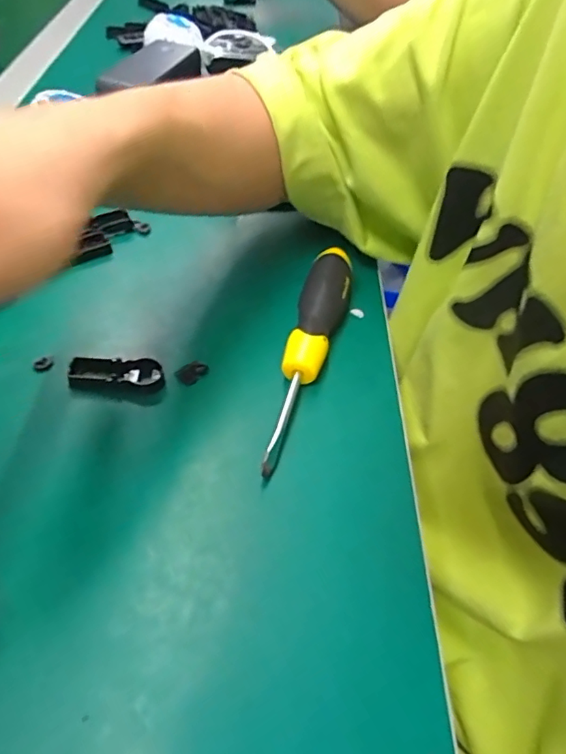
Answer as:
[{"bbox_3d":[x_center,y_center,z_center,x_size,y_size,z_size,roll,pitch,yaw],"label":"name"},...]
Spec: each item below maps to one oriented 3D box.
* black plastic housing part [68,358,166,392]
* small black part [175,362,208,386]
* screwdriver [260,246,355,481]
[{"bbox_3d":[-0.099,-0.002,0.313,0.052,0.007,0.021,-3,50,-8],"label":"black plastic housing part"},{"bbox_3d":[-0.056,-0.003,0.324,0.019,0.006,0.013,-32,59,-28],"label":"small black part"},{"bbox_3d":[0.017,-0.016,0.328,0.029,0.036,0.168,13,50,6],"label":"screwdriver"}]

